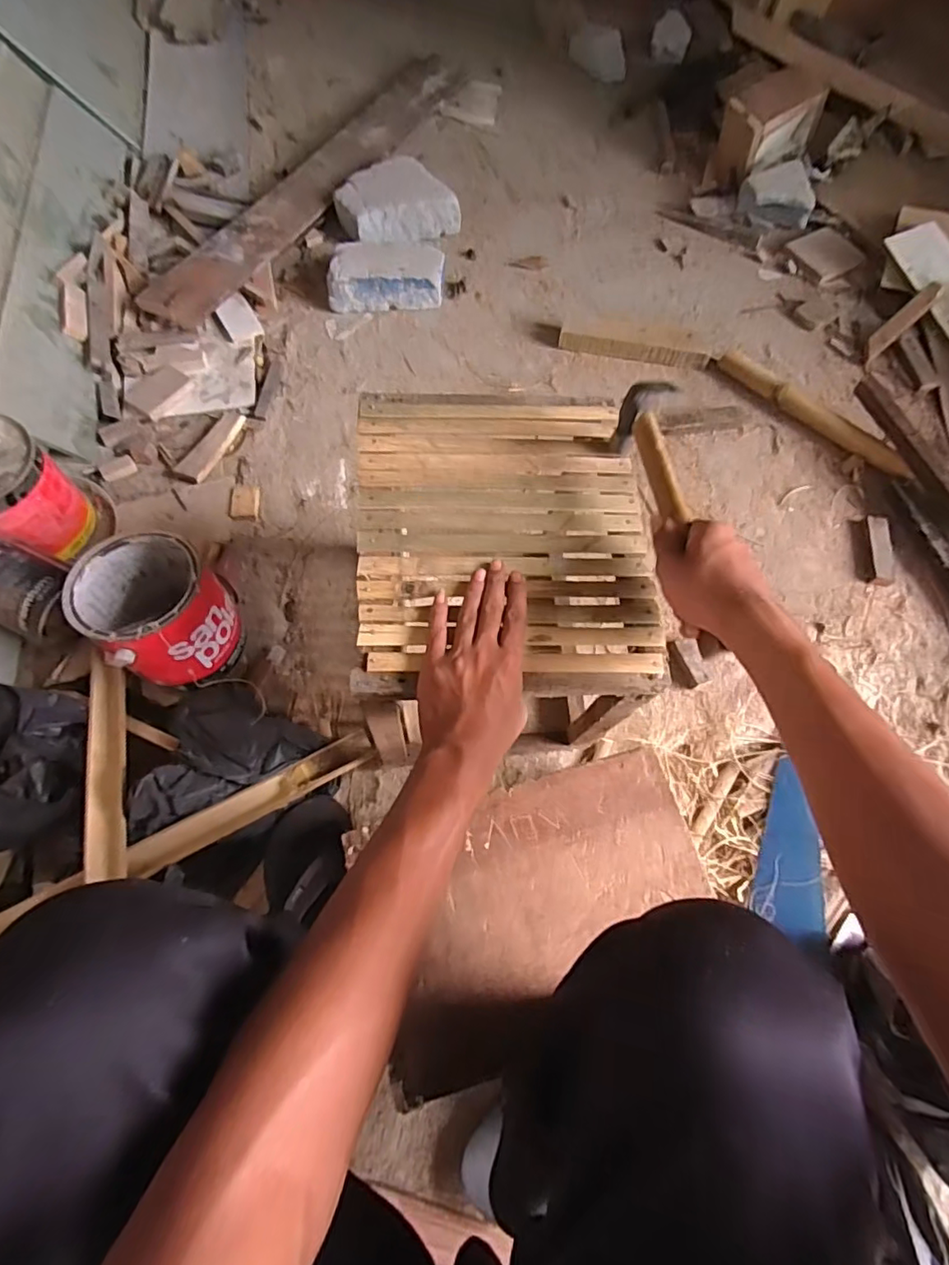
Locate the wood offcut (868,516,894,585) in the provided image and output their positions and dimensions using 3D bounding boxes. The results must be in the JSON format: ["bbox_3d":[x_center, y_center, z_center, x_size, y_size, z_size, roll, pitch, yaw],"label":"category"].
[{"bbox_3d":[0.628,-0.130,0.877,0.031,0.017,0.118,10,67,3],"label":"wood offcut"}]

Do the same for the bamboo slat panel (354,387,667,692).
[{"bbox_3d":[0.026,-0.100,0.521,0.258,0.030,0.315,-2,70,0],"label":"bamboo slat panel"}]

